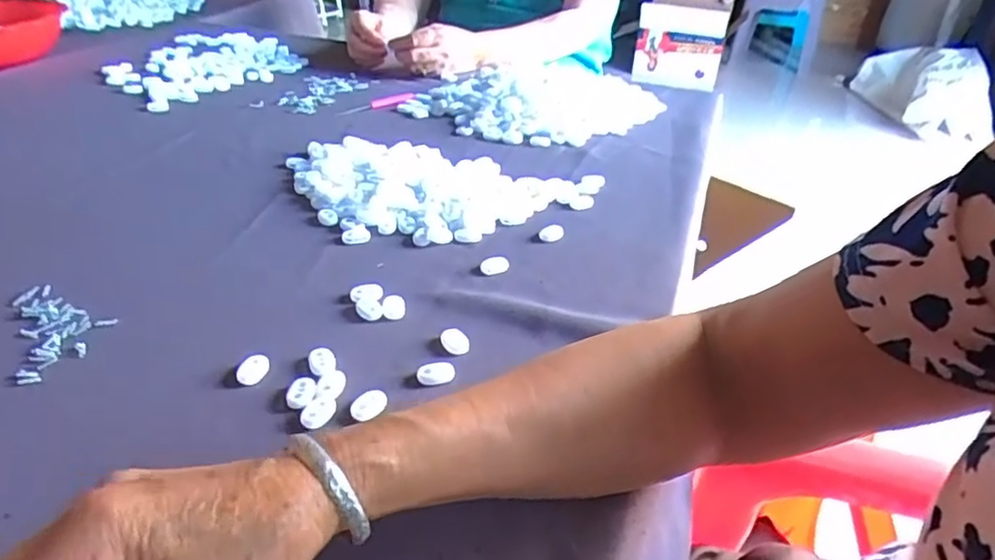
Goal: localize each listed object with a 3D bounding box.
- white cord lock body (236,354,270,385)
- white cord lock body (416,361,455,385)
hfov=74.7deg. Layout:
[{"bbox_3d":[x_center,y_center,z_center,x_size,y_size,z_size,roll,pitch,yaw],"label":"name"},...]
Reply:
[{"bbox_3d":[-0.151,0.054,0.402,0.016,0.007,0.019,3,34,-1],"label":"white cord lock body"},{"bbox_3d":[-0.038,0.057,0.406,0.023,0.007,0.015,-3,35,-10],"label":"white cord lock body"}]

